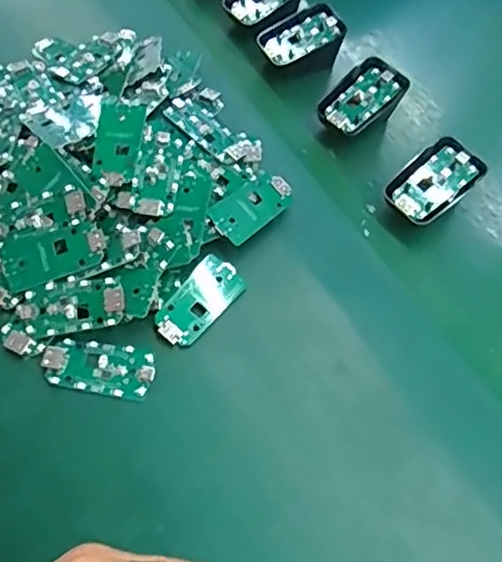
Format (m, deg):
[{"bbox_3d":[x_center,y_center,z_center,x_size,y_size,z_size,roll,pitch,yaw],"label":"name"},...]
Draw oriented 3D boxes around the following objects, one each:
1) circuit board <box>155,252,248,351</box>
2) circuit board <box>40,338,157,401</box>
[{"bbox_3d":[-0.032,0.012,0.375,0.031,0.004,0.064,43,63,2],"label":"circuit board"},{"bbox_3d":[-0.090,0.051,0.351,0.064,0.004,0.031,11,58,1],"label":"circuit board"}]

